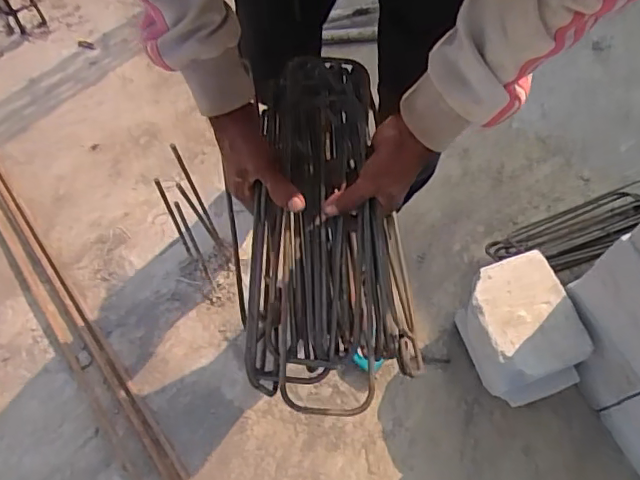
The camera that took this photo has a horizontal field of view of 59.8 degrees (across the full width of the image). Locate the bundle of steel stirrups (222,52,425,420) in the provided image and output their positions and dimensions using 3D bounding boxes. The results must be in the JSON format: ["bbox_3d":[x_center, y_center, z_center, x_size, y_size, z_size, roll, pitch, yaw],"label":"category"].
[{"bbox_3d":[0.007,-0.017,0.636,0.181,0.082,0.402,0,78,3],"label":"bundle of steel stirrups"}]

